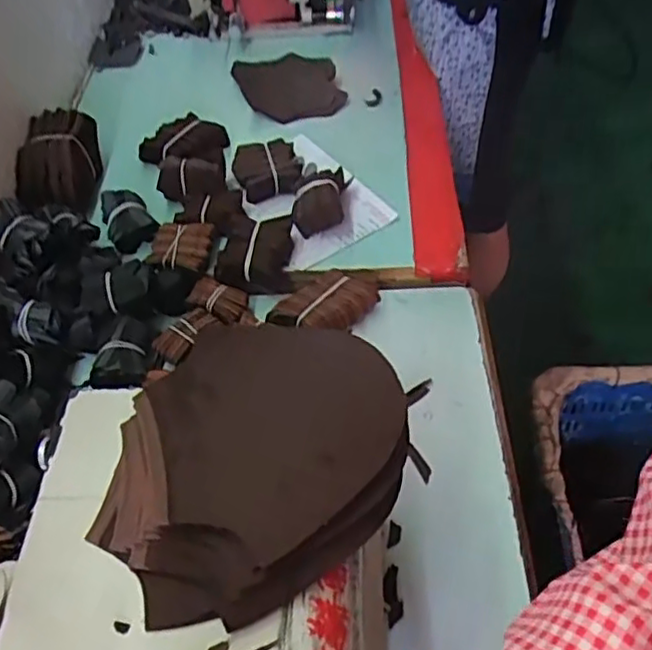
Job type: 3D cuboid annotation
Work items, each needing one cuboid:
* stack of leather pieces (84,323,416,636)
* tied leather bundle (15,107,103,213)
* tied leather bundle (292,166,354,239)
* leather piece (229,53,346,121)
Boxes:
[{"bbox_3d":[-0.047,0.083,0.450,0.217,0.032,0.177,-33,57,-21],"label":"stack of leather pieces"},{"bbox_3d":[-0.334,-0.200,0.827,0.087,0.069,0.134,-4,51,0],"label":"tied leather bundle"},{"bbox_3d":[-0.006,-0.155,0.790,0.058,0.032,0.112,4,51,6],"label":"tied leather bundle"},{"bbox_3d":[-0.054,-0.351,0.942,0.140,0.046,0.161,-12,51,-7],"label":"leather piece"}]

